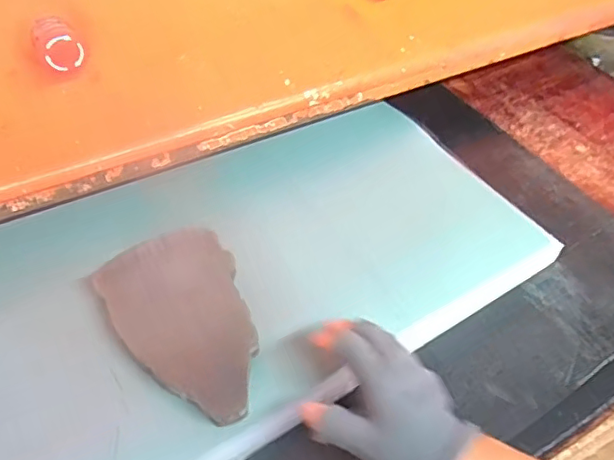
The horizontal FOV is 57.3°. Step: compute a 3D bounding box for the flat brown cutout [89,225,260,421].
[{"bbox_3d":[-0.100,0.077,0.491,0.115,0.008,0.188,-26,57,-23],"label":"flat brown cutout"}]

